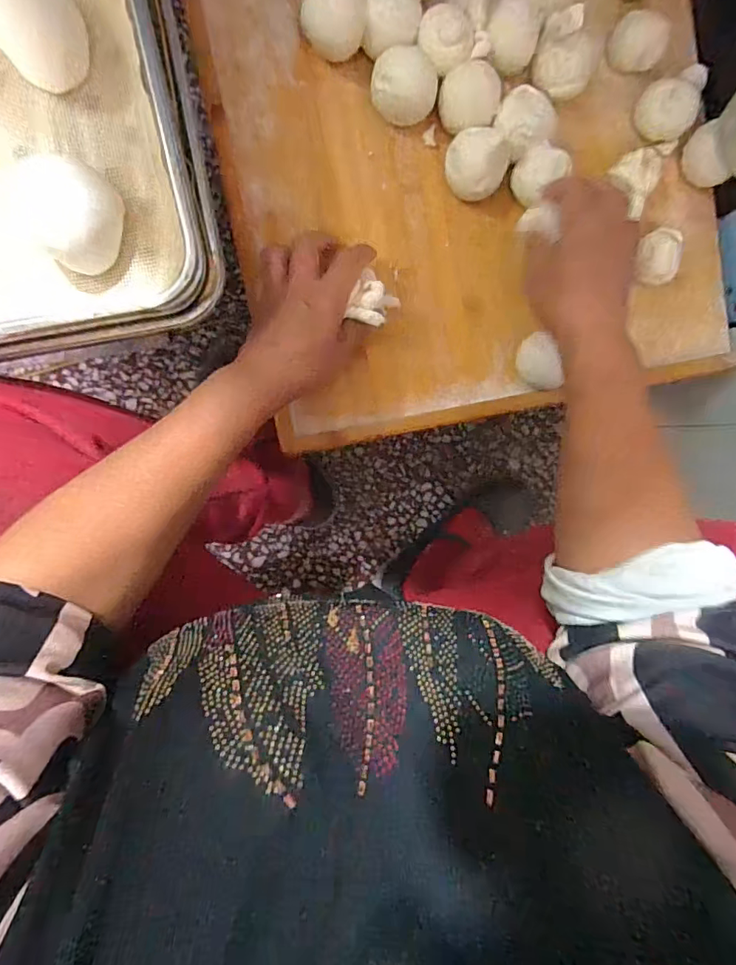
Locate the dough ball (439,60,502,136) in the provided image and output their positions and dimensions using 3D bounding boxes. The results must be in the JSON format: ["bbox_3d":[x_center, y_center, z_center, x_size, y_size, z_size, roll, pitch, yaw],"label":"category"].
[{"bbox_3d":[0.080,-0.305,0.403,0.047,0.033,0.047,21,93,-8],"label":"dough ball"}]

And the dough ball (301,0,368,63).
[{"bbox_3d":[-0.027,-0.349,0.386,0.049,0.045,0.043,11,94,-7],"label":"dough ball"}]

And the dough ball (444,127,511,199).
[{"bbox_3d":[0.088,-0.259,0.409,0.051,0.041,0.042,28,92,-8],"label":"dough ball"}]

